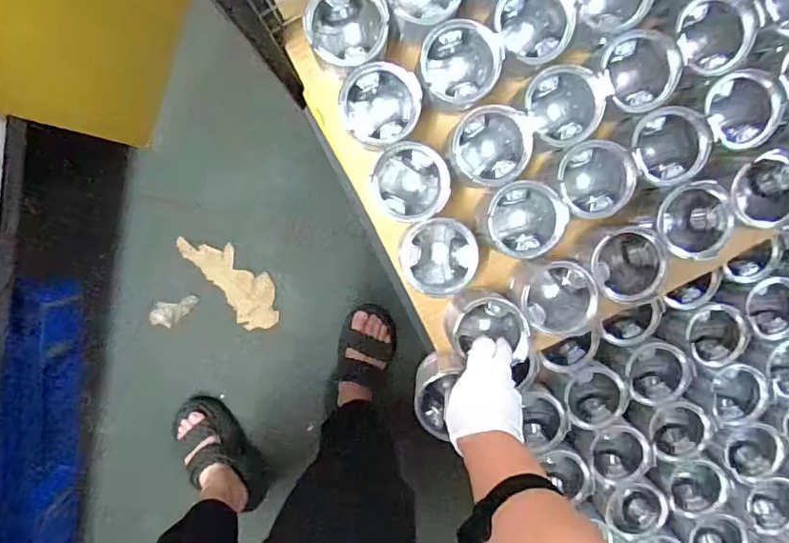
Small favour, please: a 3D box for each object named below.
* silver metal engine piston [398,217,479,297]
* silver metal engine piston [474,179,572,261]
[{"bbox_3d":[0.048,-0.019,0.603,0.078,0.075,0.081,6,99,-4],"label":"silver metal engine piston"},{"bbox_3d":[0.142,-0.060,0.605,0.078,0.079,0.081,-1,99,-3],"label":"silver metal engine piston"}]

